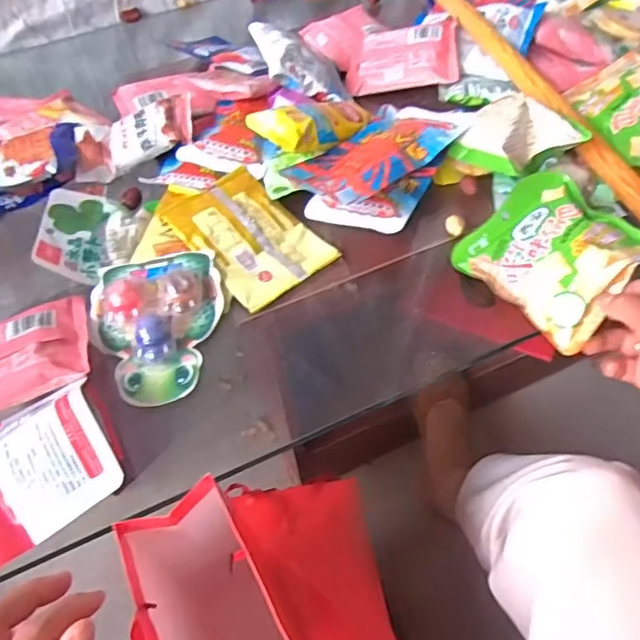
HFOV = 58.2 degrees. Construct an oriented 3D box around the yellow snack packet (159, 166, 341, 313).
[{"bbox_3d":[-0.072,-0.086,0.551,0.100,0.026,0.158,-36,57,-21],"label":"yellow snack packet"}]

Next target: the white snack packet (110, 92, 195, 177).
[{"bbox_3d":[-0.184,-0.204,0.627,0.100,0.031,0.064,-20,69,-4],"label":"white snack packet"}]

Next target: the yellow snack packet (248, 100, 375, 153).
[{"bbox_3d":[-0.001,-0.200,0.592,0.128,0.040,0.059,-17,50,-30],"label":"yellow snack packet"}]

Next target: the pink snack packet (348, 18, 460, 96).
[{"bbox_3d":[0.101,-0.317,0.698,0.129,0.022,0.087,0,75,14],"label":"pink snack packet"}]

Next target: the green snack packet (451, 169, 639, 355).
[{"bbox_3d":[0.199,-0.057,0.486,0.124,0.037,0.148,-41,39,2],"label":"green snack packet"}]

